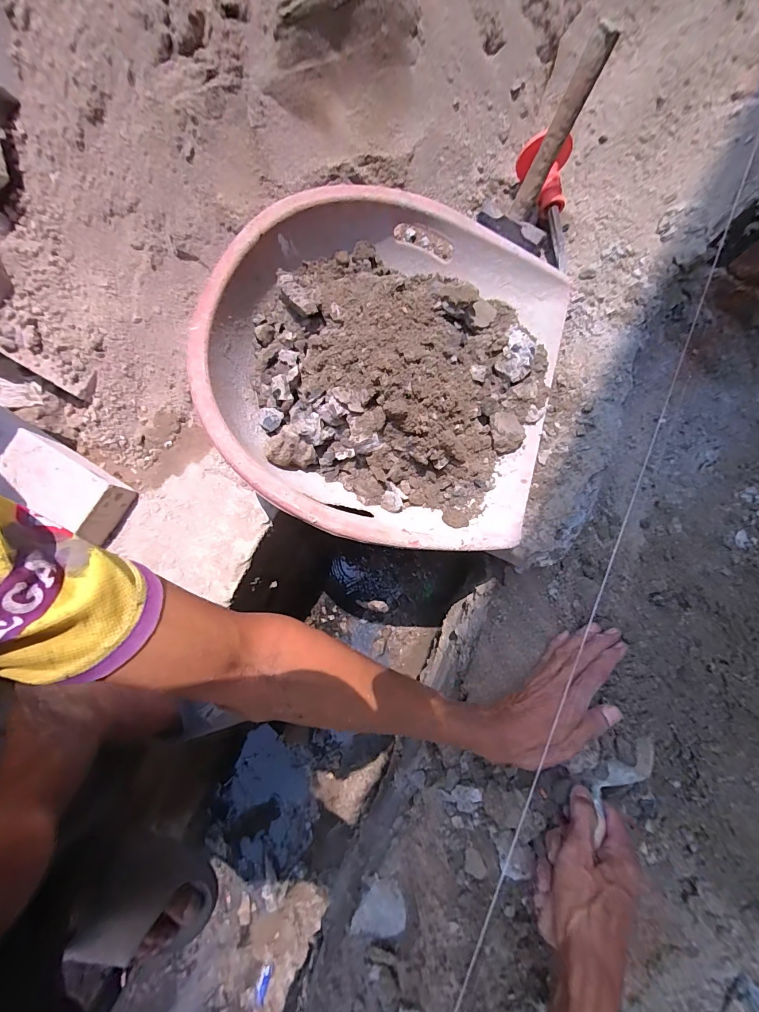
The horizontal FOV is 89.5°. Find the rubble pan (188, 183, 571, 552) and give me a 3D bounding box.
[{"bbox_3d":[0.009,-0.170,0.462,0.396,0.105,0.421,0,77,1],"label":"rubble pan"}]

